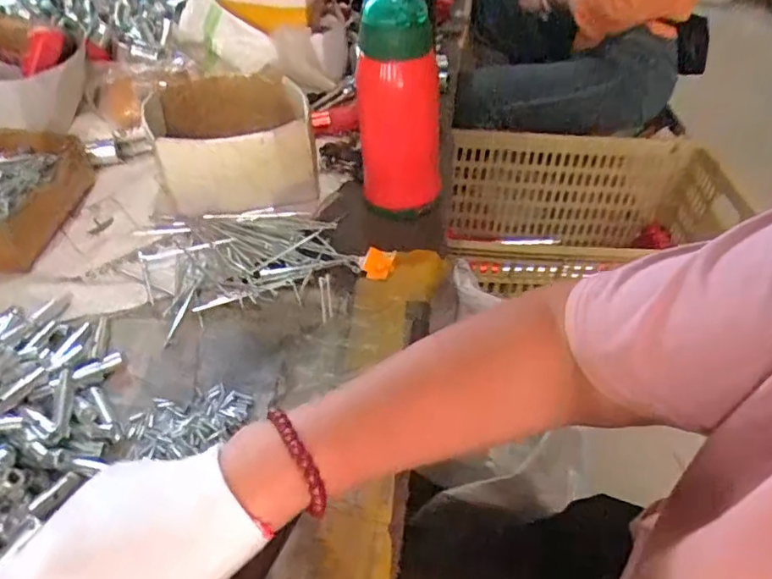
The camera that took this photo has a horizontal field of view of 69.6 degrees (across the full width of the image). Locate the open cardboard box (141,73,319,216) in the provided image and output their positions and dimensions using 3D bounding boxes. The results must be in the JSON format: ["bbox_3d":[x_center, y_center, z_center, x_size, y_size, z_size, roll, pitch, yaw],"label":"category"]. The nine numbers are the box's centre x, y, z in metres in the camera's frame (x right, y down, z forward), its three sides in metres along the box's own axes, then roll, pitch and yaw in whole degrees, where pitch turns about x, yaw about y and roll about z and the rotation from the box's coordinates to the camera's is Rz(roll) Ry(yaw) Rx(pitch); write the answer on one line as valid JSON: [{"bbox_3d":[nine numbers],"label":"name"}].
[{"bbox_3d":[-0.173,-0.160,0.602,0.163,0.085,0.148,-13,46,-16],"label":"open cardboard box"}]

